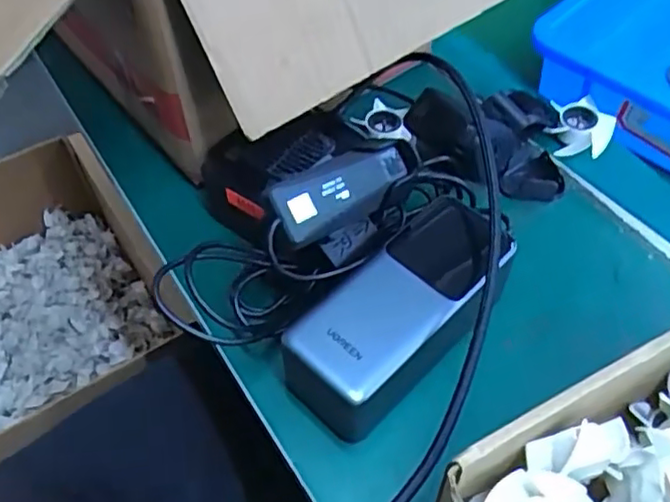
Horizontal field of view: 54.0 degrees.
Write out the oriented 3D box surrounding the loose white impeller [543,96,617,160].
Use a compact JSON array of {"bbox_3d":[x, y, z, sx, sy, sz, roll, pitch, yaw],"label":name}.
[{"bbox_3d":[0.163,-0.080,0.440,0.042,0.023,0.037,6,54,5],"label":"loose white impeller"}]

